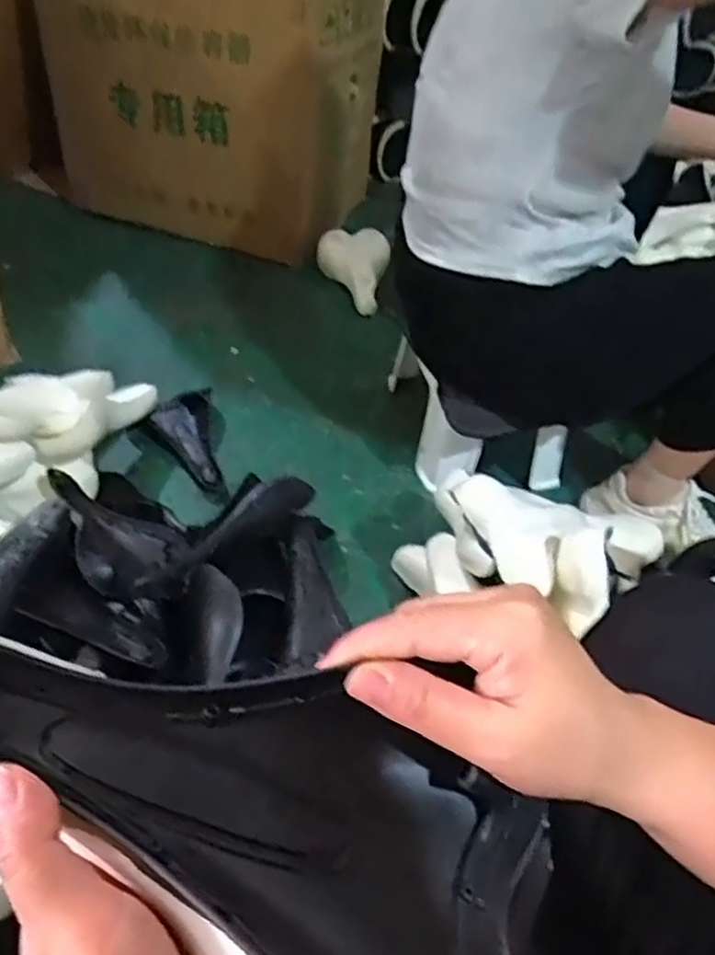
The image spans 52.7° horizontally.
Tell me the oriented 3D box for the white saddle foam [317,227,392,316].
[{"bbox_3d":[-0.010,-0.490,1.632,0.161,0.078,0.310,4,43,-4],"label":"white saddle foam"}]

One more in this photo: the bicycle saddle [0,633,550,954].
[{"bbox_3d":[-0.044,0.116,0.258,0.264,0.043,0.124,28,45,5],"label":"bicycle saddle"}]

